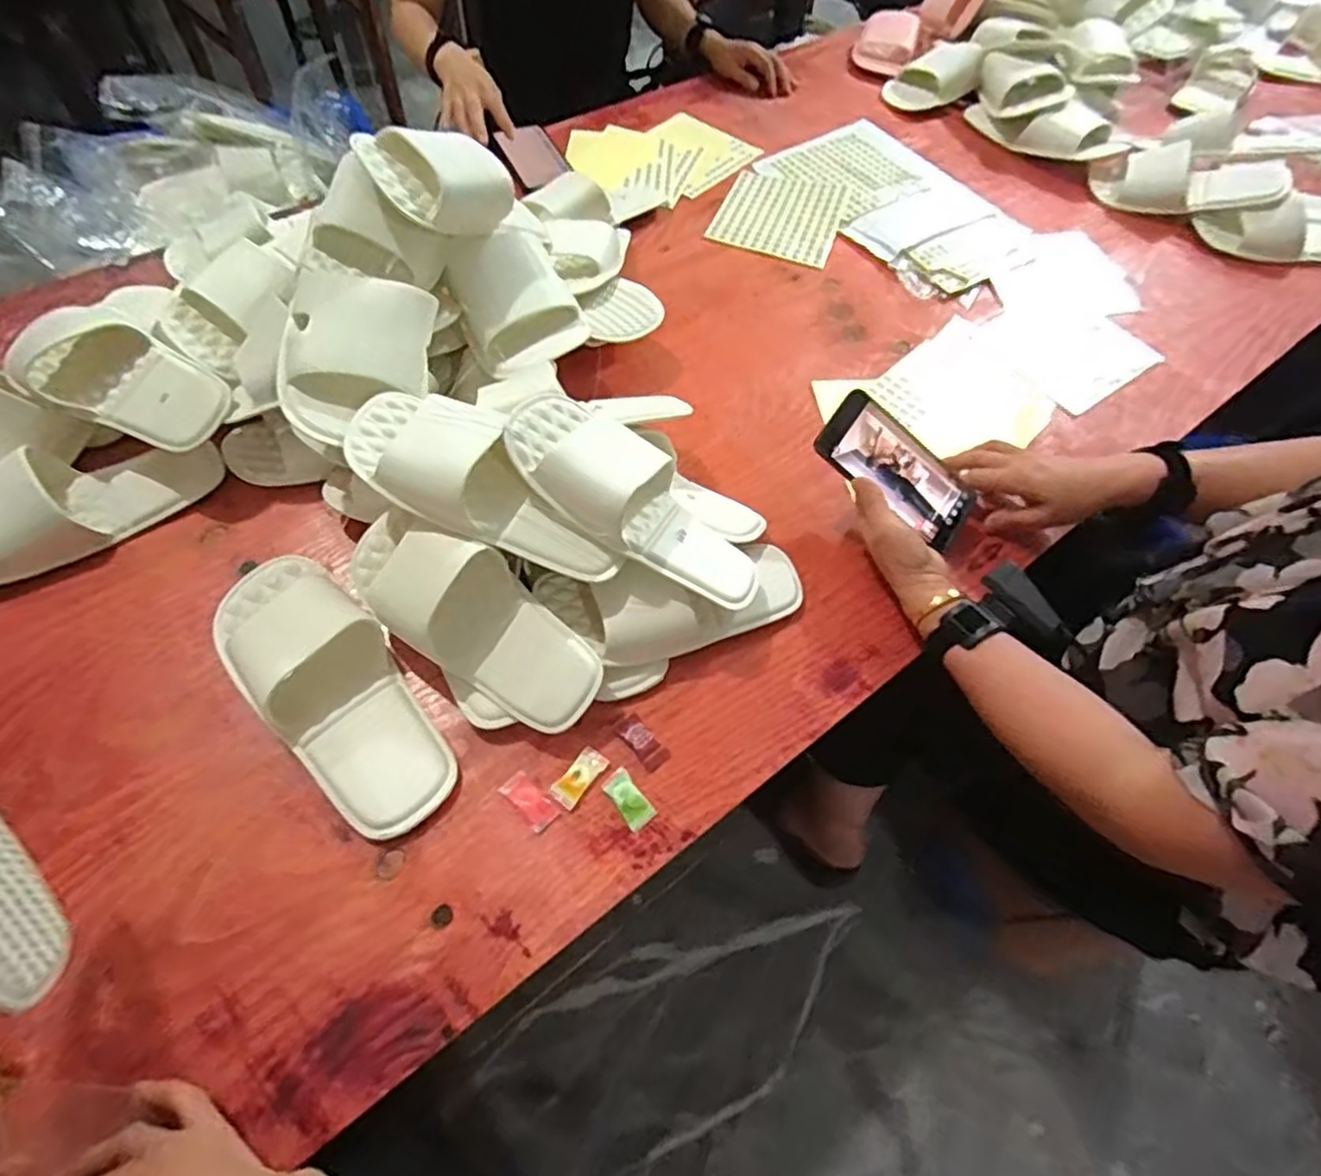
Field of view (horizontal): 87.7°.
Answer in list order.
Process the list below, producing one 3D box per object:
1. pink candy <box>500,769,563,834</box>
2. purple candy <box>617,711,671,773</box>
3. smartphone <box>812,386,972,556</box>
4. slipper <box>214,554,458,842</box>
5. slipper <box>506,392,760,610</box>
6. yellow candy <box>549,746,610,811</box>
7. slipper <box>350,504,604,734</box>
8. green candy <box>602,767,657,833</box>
[{"bbox_3d":[-0.099,0.161,0.522,0.046,0.004,0.024,41,65,19],"label":"pink candy"},{"bbox_3d":[-0.014,0.123,0.549,0.021,0.007,0.046,-38,69,-23],"label":"purple candy"},{"bbox_3d":[0.222,-0.109,0.636,0.158,0.013,0.076,37,75,-8],"label":"smartphone"},{"bbox_3d":[-0.260,0.071,0.536,0.108,0.049,0.260,-39,69,-23],"label":"slipper"},{"bbox_3d":[-0.013,-0.070,0.547,0.235,0.059,0.098,38,61,-13],"label":"slipper"},{"bbox_3d":[-0.063,0.146,0.533,0.022,0.007,0.047,34,63,15],"label":"yellow candy"},{"bbox_3d":[-0.150,0.021,0.531,0.230,0.063,0.099,38,84,8],"label":"slipper"},{"bbox_3d":[-0.024,0.162,0.527,0.023,0.006,0.044,-34,67,-21],"label":"green candy"}]

